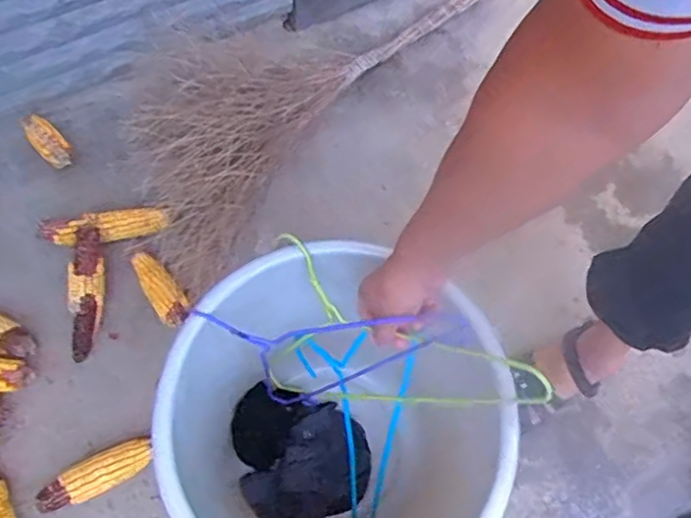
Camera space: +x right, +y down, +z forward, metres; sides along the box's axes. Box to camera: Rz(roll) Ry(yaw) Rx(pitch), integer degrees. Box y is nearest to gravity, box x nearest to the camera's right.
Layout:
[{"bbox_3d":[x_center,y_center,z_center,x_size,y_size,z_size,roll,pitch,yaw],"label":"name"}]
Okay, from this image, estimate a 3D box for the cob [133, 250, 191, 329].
[{"bbox_3d":[-0.274,0.043,0.889,0.046,0.038,0.121,-33,83,-18],"label":"cob"}]

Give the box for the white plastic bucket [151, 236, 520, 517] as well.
[{"bbox_3d":[-0.018,0.223,0.694,0.332,0.343,0.308,1,65,-2],"label":"white plastic bucket"}]

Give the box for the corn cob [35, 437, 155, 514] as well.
[{"bbox_3d":[-0.328,0.285,0.787,0.153,0.041,0.041,-28,69,-14],"label":"corn cob"}]

